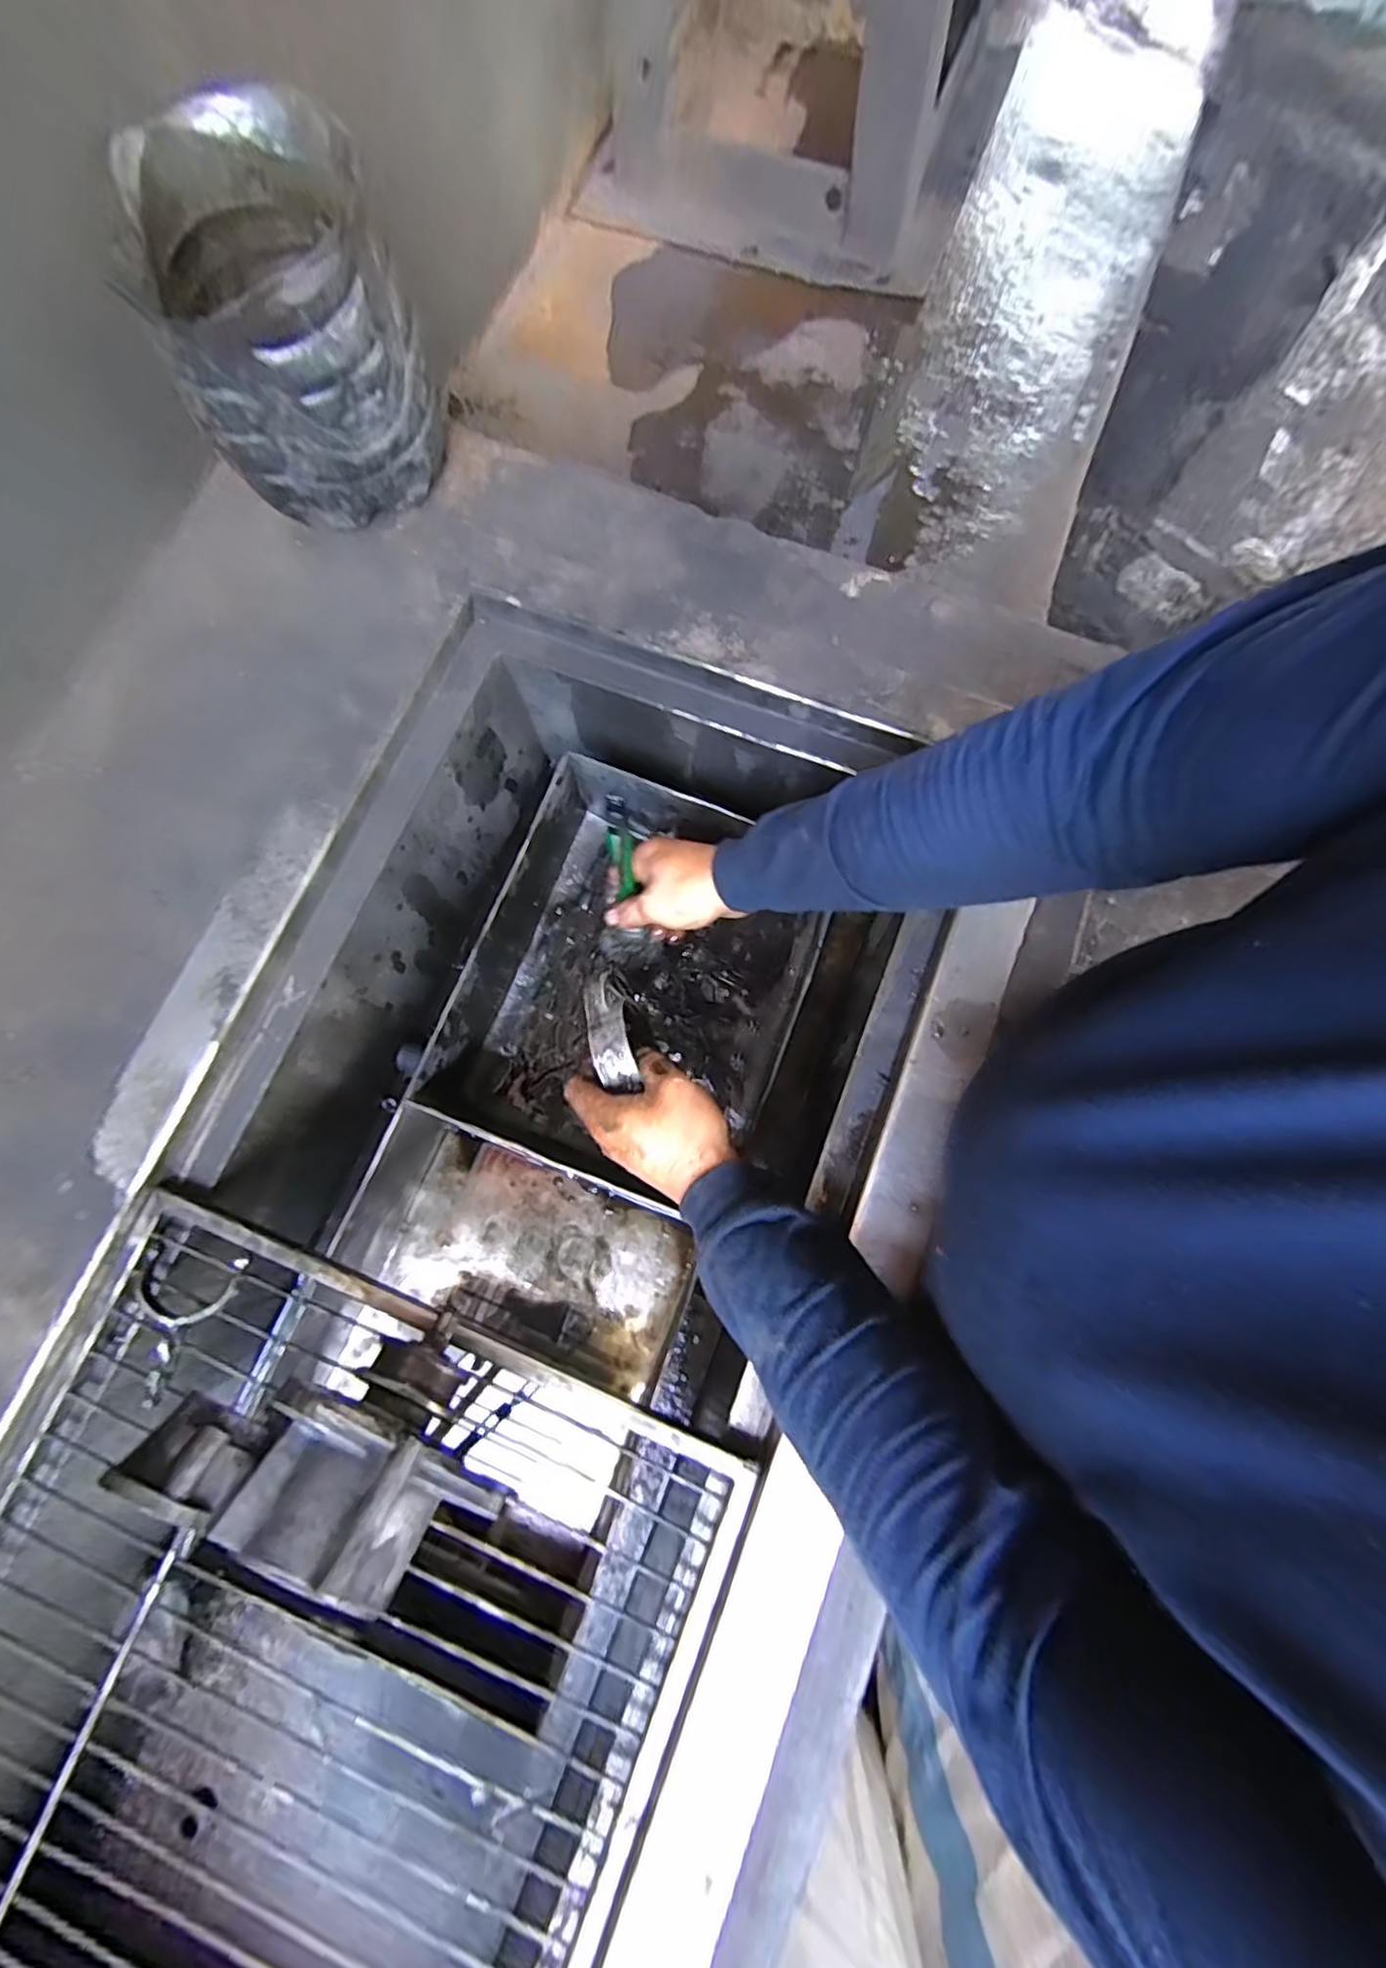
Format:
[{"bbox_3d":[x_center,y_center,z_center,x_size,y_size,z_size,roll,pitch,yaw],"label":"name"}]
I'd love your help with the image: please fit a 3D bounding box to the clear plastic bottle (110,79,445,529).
[{"bbox_3d":[-0.268,-0.446,0.457,0.144,0.158,0.163,-15,80,-4],"label":"clear plastic bottle"}]

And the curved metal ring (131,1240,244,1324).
[{"bbox_3d":[-0.332,0.197,0.417,0.067,0.017,0.040,19,80,2],"label":"curved metal ring"}]

